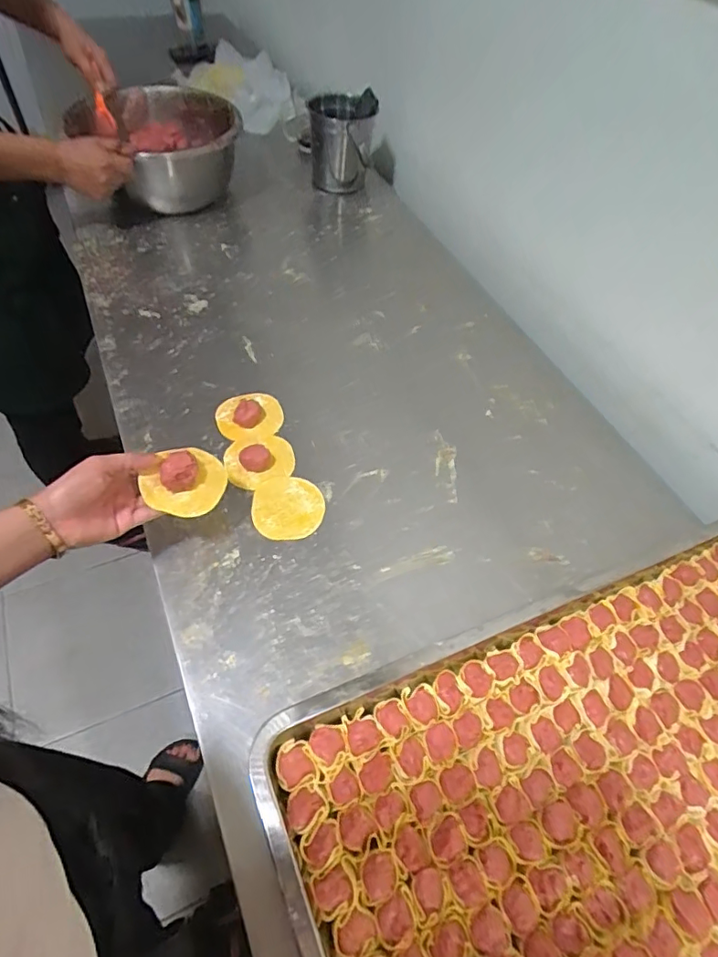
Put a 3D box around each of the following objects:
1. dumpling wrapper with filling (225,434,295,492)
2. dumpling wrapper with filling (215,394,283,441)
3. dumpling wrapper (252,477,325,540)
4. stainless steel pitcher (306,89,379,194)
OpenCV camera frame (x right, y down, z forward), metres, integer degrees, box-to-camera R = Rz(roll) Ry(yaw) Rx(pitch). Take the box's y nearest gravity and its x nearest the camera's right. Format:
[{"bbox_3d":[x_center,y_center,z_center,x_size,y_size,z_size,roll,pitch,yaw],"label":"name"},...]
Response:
[{"bbox_3d":[-0.118,-0.025,0.623,0.081,0.021,0.065,-19,60,-17],"label":"dumpling wrapper with filling"},{"bbox_3d":[-0.140,-0.079,0.674,0.081,0.013,0.071,-19,60,-17],"label":"dumpling wrapper with filling"},{"bbox_3d":[-0.080,0.033,0.599,0.079,0.004,0.079,-1,56,-6],"label":"dumpling wrapper"},{"bbox_3d":[-0.029,-0.586,0.943,0.110,0.149,0.082,-19,60,-17],"label":"stainless steel pitcher"}]

